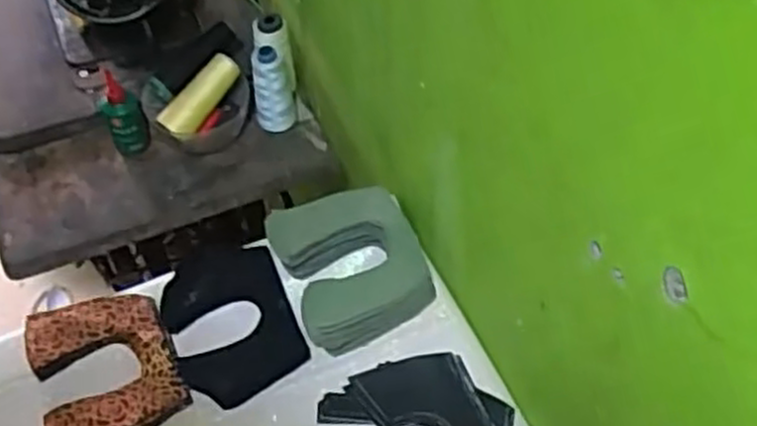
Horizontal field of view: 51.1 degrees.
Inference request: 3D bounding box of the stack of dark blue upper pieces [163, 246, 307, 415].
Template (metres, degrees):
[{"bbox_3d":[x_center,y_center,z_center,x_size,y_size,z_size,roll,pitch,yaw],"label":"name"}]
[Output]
[{"bbox_3d":[-0.151,0.105,0.802,0.120,0.033,0.168,-20,55,-13],"label":"stack of dark blue upper pieces"}]

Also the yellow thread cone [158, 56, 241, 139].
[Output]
[{"bbox_3d":[-0.208,-0.136,0.926,0.032,0.037,0.112,34,77,23],"label":"yellow thread cone"}]

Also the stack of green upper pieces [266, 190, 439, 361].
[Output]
[{"bbox_3d":[-0.028,0.057,0.813,0.136,0.076,0.149,-19,55,-13],"label":"stack of green upper pieces"}]

